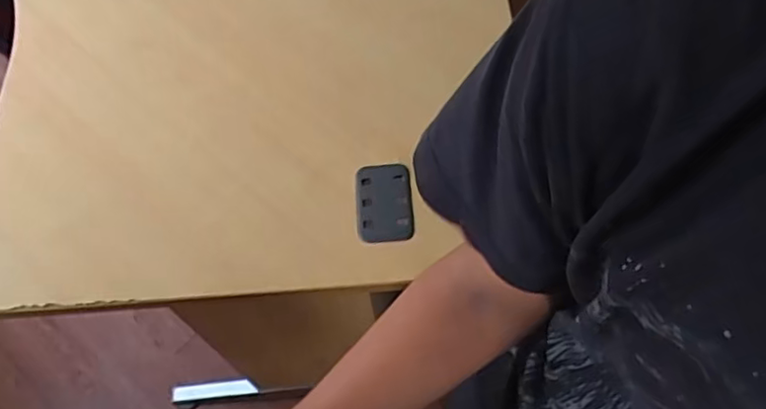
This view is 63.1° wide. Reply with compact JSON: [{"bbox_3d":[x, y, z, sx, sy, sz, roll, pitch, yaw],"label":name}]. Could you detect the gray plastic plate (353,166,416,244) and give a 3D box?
[{"bbox_3d":[0.001,-0.003,0.790,0.069,0.013,0.107,-5,61,0],"label":"gray plastic plate"}]

